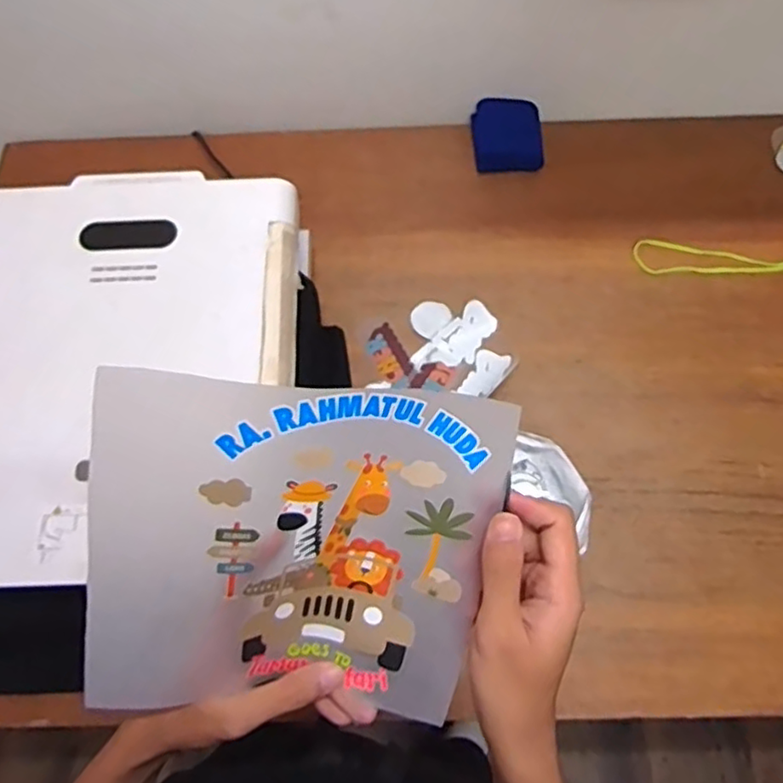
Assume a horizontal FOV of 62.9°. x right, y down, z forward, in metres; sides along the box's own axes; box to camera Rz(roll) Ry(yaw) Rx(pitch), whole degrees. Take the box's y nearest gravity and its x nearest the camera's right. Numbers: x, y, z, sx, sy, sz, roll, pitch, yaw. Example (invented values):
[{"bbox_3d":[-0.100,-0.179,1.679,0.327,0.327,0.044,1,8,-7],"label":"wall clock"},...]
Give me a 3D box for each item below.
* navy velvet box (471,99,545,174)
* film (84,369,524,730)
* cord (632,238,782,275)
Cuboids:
[{"bbox_3d":[0.192,-0.420,1.054,0.113,0.041,0.118,-1,69,1],"label":"navy velvet box"},{"bbox_3d":[-0.049,0.087,0.336,0.202,0.027,0.187,4,110,-15],"label":"film"},{"bbox_3d":[0.565,-0.197,0.971,0.386,0.006,0.062,3,70,3],"label":"cord"}]

